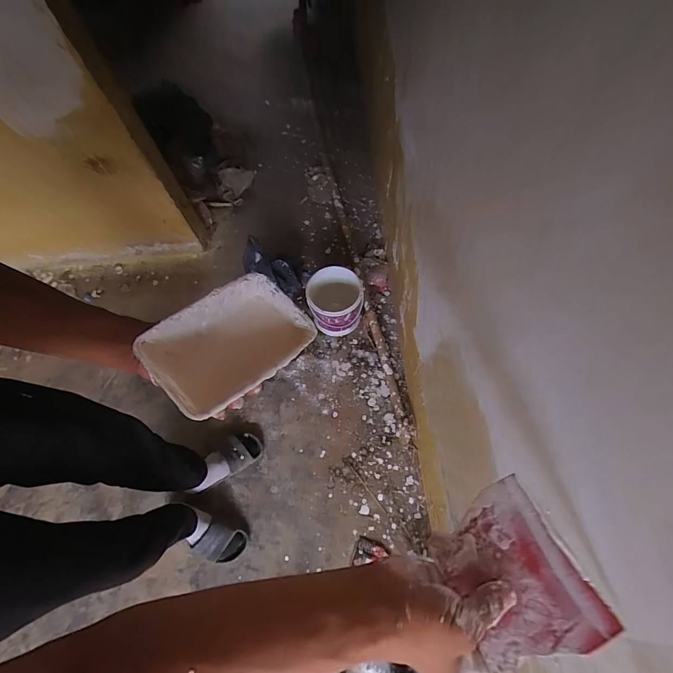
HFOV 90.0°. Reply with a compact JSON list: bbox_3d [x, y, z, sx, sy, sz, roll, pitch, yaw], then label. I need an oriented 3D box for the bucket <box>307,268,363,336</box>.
[{"bbox_3d":[0.000,-0.113,1.175,0.179,0.208,0.165,-1,68,3],"label":"bucket"}]

